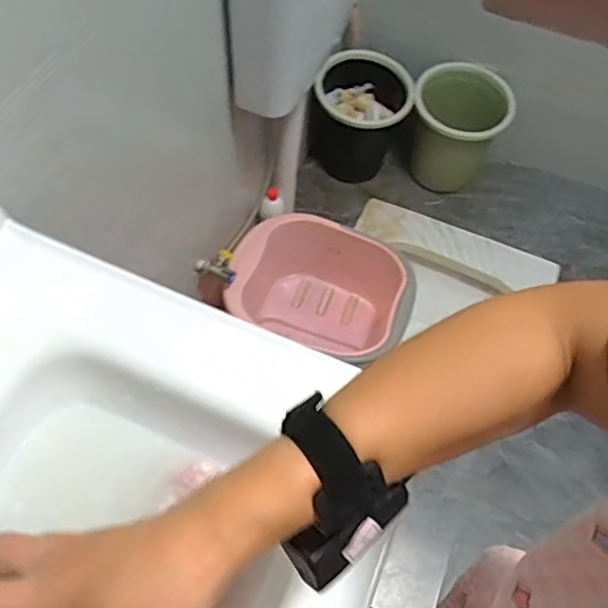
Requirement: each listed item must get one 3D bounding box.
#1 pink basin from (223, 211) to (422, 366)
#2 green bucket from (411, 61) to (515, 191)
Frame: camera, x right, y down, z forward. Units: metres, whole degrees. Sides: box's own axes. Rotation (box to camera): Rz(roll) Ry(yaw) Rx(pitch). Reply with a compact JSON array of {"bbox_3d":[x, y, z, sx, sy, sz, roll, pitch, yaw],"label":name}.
[{"bbox_3d":[0.042,-0.011,1.386,0.389,0.264,0.281,19,62,7],"label":"pink basin"},{"bbox_3d":[0.418,-0.492,1.665,0.243,0.282,0.255,1,61,-3],"label":"green bucket"}]

